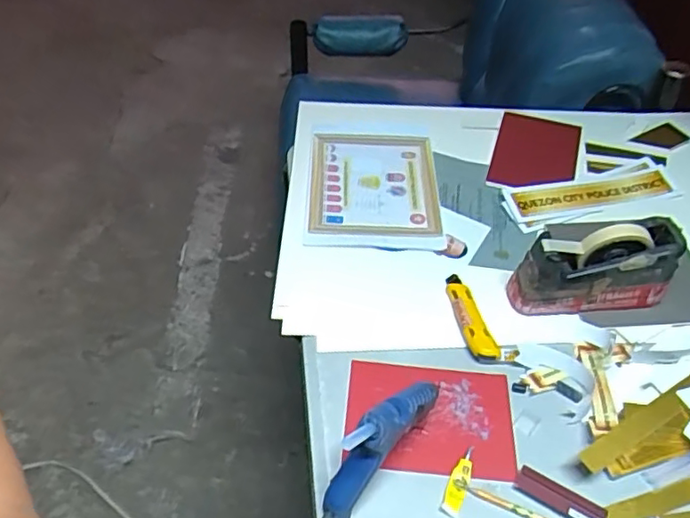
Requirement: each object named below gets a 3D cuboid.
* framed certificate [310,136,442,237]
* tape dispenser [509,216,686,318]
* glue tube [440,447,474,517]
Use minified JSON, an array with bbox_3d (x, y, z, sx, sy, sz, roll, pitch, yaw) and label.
[{"bbox_3d":[0.045,-0.125,0.992,0.202,0.027,0.249,0,47,-1],"label":"framed certificate"},{"bbox_3d":[0.326,0.009,0.791,0.198,0.126,0.060,-5,47,-5],"label":"tape dispenser"},{"bbox_3d":[0.126,0.239,0.660,0.021,0.013,0.083,17,49,15],"label":"glue tube"}]

